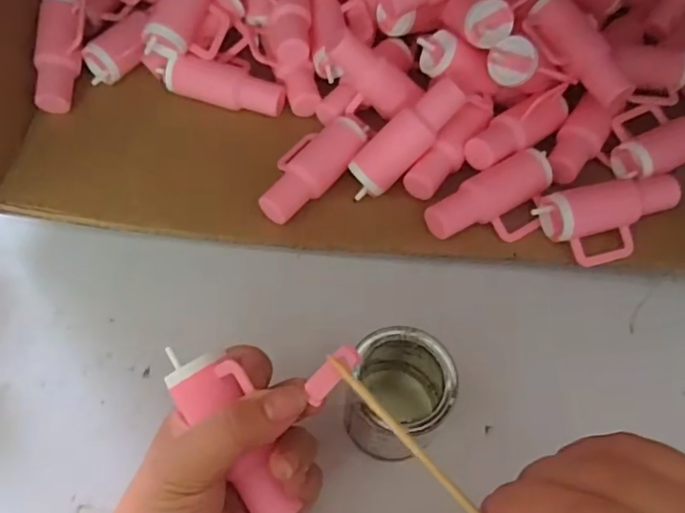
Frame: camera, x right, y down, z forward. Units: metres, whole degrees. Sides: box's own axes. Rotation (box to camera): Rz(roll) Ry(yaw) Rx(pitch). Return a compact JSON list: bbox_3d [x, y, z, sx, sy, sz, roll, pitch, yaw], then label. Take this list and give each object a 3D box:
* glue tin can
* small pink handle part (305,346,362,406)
[{"bbox_3d":[0.029,0.067,0.293,0.051,0.049,0.048,19,63,8],"label":"glue tin can"},{"bbox_3d":[-0.004,0.048,0.231,0.010,0.005,0.027,40,74,17],"label":"small pink handle part"}]

